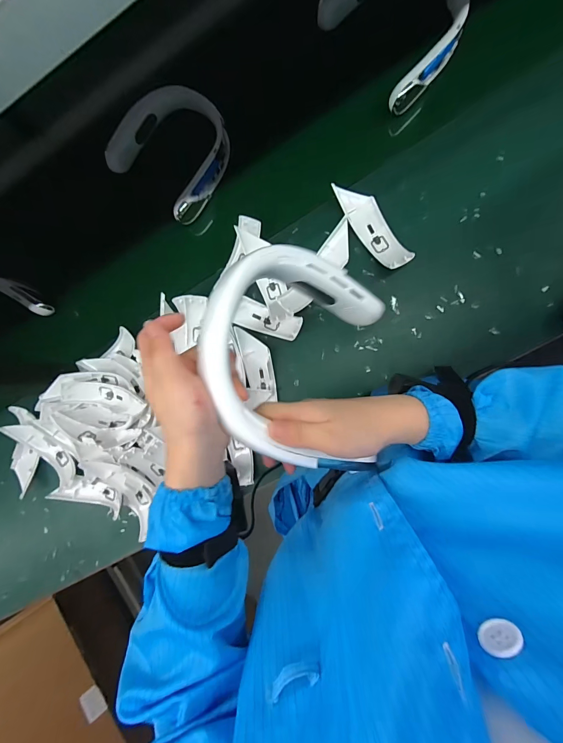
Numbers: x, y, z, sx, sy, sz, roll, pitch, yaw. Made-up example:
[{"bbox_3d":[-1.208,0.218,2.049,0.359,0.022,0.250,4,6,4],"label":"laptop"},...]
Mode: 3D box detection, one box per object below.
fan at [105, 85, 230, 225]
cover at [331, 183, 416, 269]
[{"bbox_3d":[-0.194,-0.413,0.612,0.190,0.060,0.198,40,98,8],"label":"fan"},{"bbox_3d":[0.151,-0.244,0.546,0.053,0.051,0.178,-29,86,9],"label":"cover"}]

